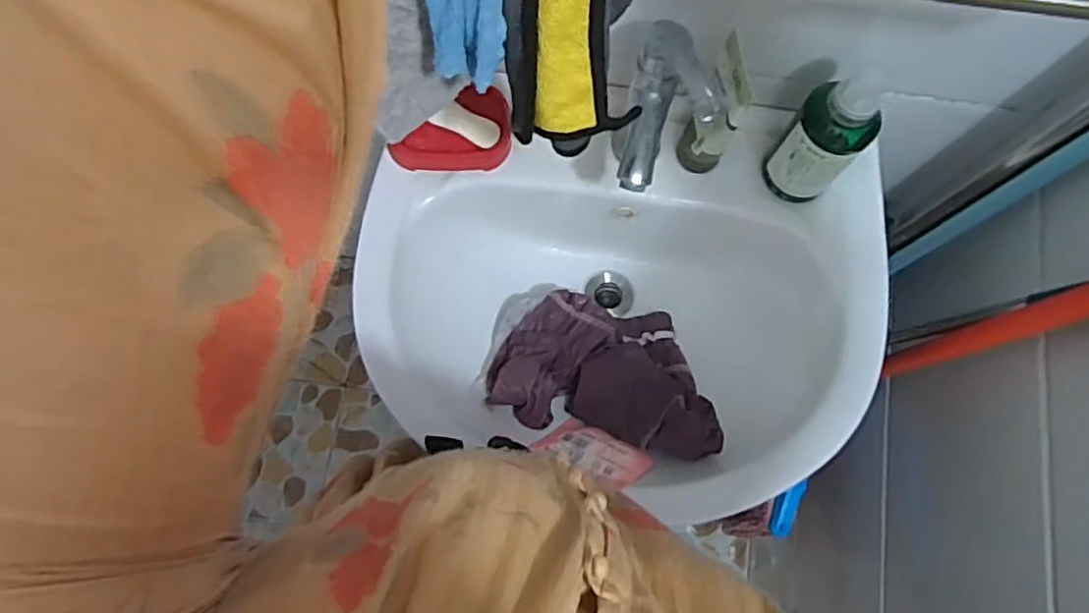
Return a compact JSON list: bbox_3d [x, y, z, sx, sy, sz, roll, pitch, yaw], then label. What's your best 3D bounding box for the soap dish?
[{"bbox_3d":[-0.101,-0.187,0.736,0.129,0.047,0.076,-5,76,-2],"label":"soap dish"}]

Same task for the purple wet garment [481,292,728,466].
[{"bbox_3d":[0.066,0.061,0.741,0.243,0.140,0.165,12,76,2],"label":"purple wet garment"}]

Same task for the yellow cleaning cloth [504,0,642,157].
[{"bbox_3d":[0.015,-0.165,0.432,0.083,0.173,0.032,3,61,7],"label":"yellow cleaning cloth"}]

